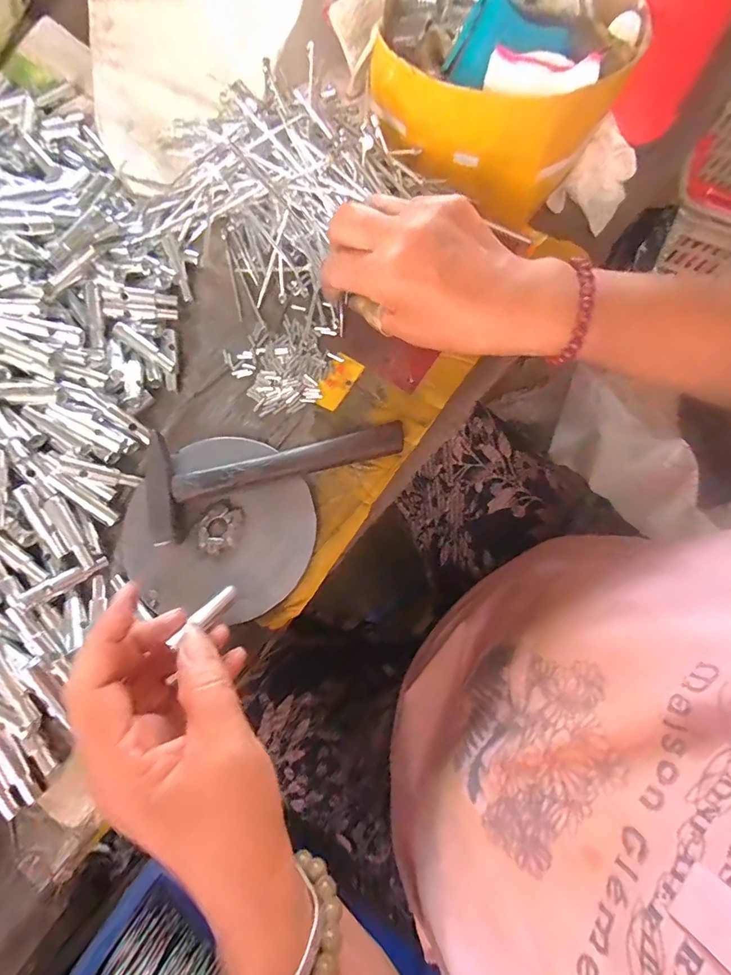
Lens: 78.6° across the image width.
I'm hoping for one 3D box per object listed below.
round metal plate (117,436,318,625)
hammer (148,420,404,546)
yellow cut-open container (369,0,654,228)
[{"bbox_3d":[-0.098,0.024,0.302,0.127,0.015,0.119,0,76,-2],"label":"round metal plate"},{"bbox_3d":[-0.063,-0.022,0.311,0.173,0.023,0.070,-19,78,-6],"label":"hammer"},{"bbox_3d":[0.095,-0.309,0.344,0.179,0.088,0.138,27,77,5],"label":"yellow cut-open container"}]

